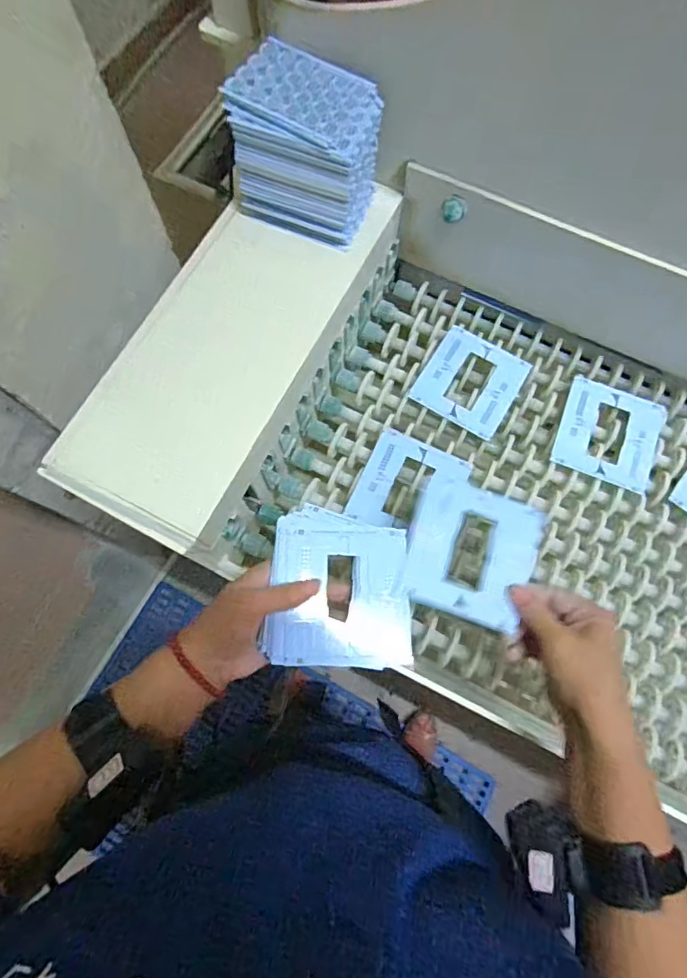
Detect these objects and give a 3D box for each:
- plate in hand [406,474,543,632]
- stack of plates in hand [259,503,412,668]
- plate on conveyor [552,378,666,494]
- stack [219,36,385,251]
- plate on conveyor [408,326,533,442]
[{"bbox_3d":[0.110,0.053,0.429,0.105,0.010,0.112,19,76,5],"label":"plate in hand"},{"bbox_3d":[0.000,0.080,0.413,0.115,0.024,0.127,5,75,2],"label":"stack of plates in hand"},{"bbox_3d":[0.287,-0.059,0.539,0.104,0.007,0.107,23,76,5],"label":"plate on conveyor"},{"bbox_3d":[-0.036,-0.303,0.457,0.122,0.103,0.098,22,75,5],"label":"stack"},{"bbox_3d":[0.141,-0.119,0.554,0.100,0.007,0.107,30,77,8],"label":"plate on conveyor"}]

